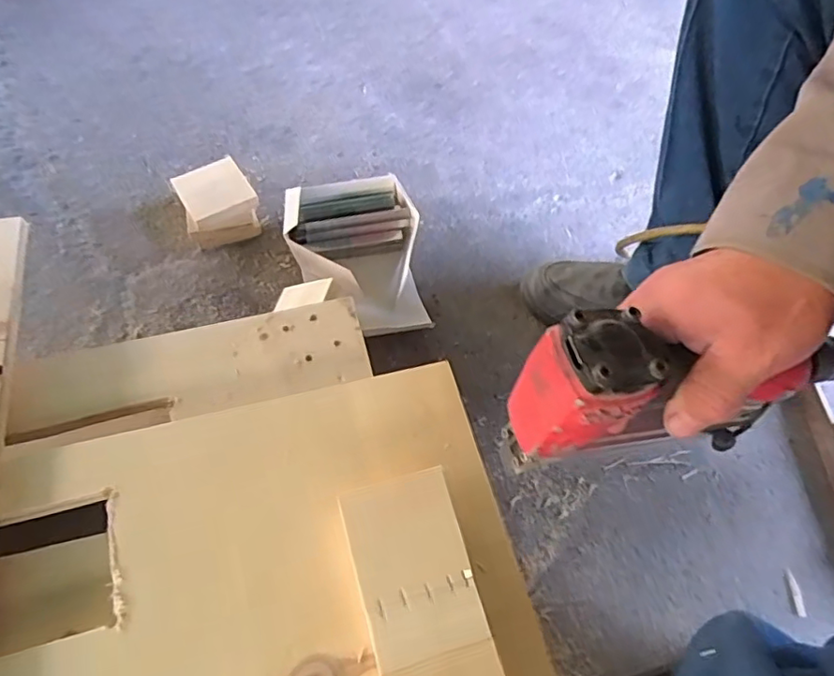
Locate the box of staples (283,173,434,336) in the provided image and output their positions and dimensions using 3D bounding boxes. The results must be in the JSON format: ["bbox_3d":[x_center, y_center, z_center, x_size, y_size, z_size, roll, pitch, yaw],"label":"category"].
[{"bbox_3d":[-0.058,-0.086,0.640,0.143,0.067,0.183,-19,63,-14],"label":"box of staples"}]

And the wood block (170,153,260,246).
[{"bbox_3d":[-0.228,-0.154,0.670,0.078,0.054,0.080,-23,64,-16],"label":"wood block"}]

